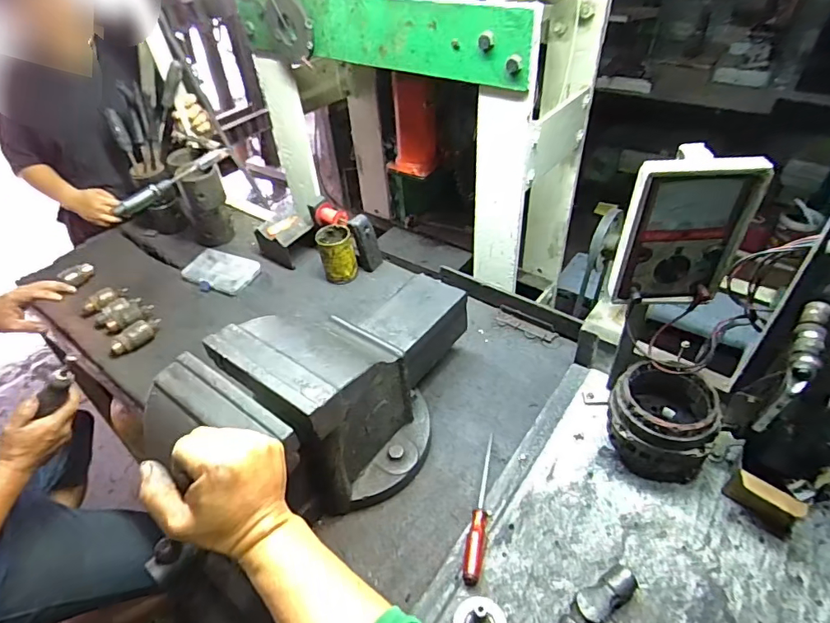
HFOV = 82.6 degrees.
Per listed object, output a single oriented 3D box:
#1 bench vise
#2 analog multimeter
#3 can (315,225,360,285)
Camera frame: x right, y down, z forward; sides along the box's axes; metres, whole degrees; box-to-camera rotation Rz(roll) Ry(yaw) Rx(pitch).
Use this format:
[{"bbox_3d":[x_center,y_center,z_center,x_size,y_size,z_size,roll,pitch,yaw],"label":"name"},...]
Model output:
[{"bbox_3d":[-0.078,0.092,0.682,0.454,0.239,0.199,-34,50,-28],"label":"bench vise"},{"bbox_3d":[0.295,-0.090,0.541,0.139,0.179,0.058,-3,40,4],"label":"analog multimeter"},{"bbox_3d":[-0.176,-0.127,1.071,0.077,0.108,0.075,-17,44,-14],"label":"can"}]

